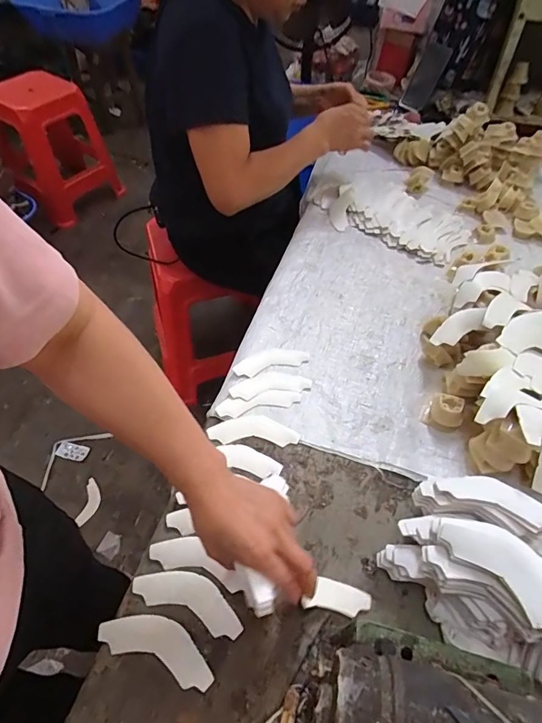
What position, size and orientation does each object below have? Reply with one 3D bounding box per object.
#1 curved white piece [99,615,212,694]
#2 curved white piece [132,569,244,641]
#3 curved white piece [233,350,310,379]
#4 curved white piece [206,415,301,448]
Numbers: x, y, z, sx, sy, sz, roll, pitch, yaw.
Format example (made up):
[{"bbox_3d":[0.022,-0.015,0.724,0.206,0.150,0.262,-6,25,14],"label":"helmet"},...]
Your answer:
[{"bbox_3d":[-0.108,0.271,0.411,0.116,0.004,0.041,17,52,11],"label":"curved white piece"},{"bbox_3d":[-0.083,0.240,0.437,0.115,0.005,0.041,18,53,12],"label":"curved white piece"},{"bbox_3d":[-0.001,-0.003,0.629,0.113,0.015,0.035,-18,54,-16],"label":"curved white piece"},{"bbox_3d":[-0.023,0.089,0.561,0.113,0.008,0.042,1,51,-2],"label":"curved white piece"}]

